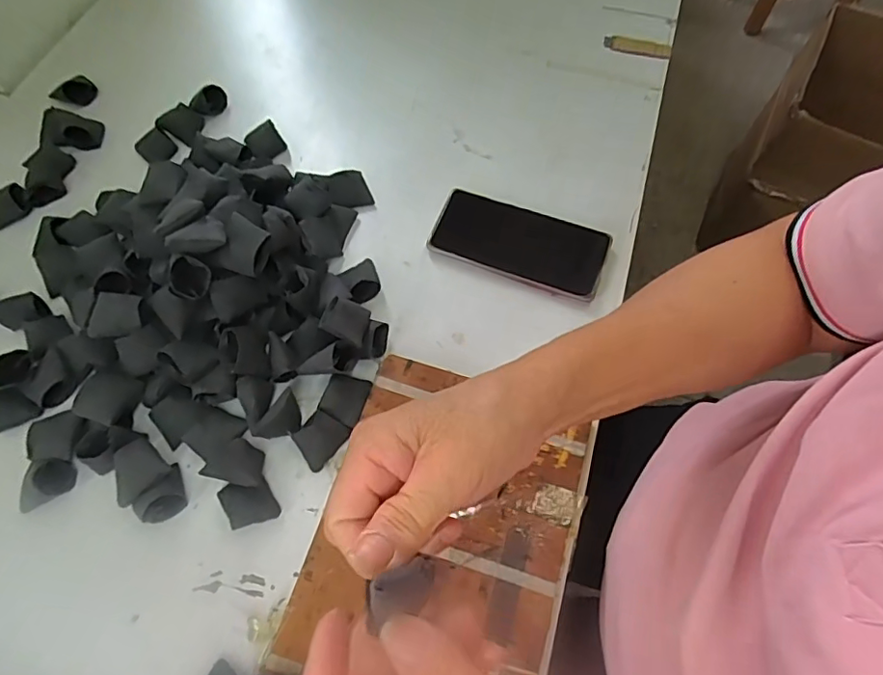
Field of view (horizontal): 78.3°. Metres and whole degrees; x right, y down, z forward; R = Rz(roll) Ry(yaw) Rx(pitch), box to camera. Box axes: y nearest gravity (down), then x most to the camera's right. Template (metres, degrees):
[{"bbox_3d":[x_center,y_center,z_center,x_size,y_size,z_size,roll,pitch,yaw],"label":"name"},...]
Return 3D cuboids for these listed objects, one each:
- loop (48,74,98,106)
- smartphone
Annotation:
[{"bbox_3d":[-0.402,-0.268,0.594,0.043,0.027,0.021,-35,69,-13],"label":"loop"},{"bbox_3d":[0.074,-0.091,0.510,0.159,0.014,0.076,21,64,8],"label":"smartphone"}]

